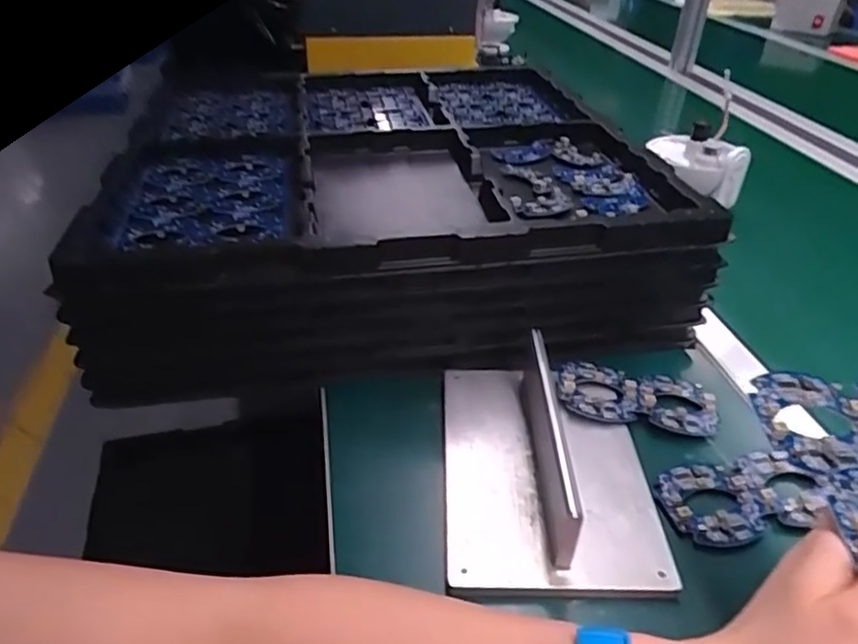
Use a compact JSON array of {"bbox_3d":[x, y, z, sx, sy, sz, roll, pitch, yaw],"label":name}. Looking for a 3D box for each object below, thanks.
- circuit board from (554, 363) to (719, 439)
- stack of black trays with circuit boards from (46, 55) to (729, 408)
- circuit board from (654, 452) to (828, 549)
[{"bbox_3d":[0.169,0.061,0.507,0.127,0.016,0.059,4,35,2],"label":"circuit board"},{"bbox_3d":[-0.035,-0.137,0.673,0.504,0.125,0.471,-2,35,-6],"label":"stack of black trays with circuit boards"},{"bbox_3d":[0.217,0.121,0.436,0.113,0.009,0.065,-6,36,-12],"label":"circuit board"}]

